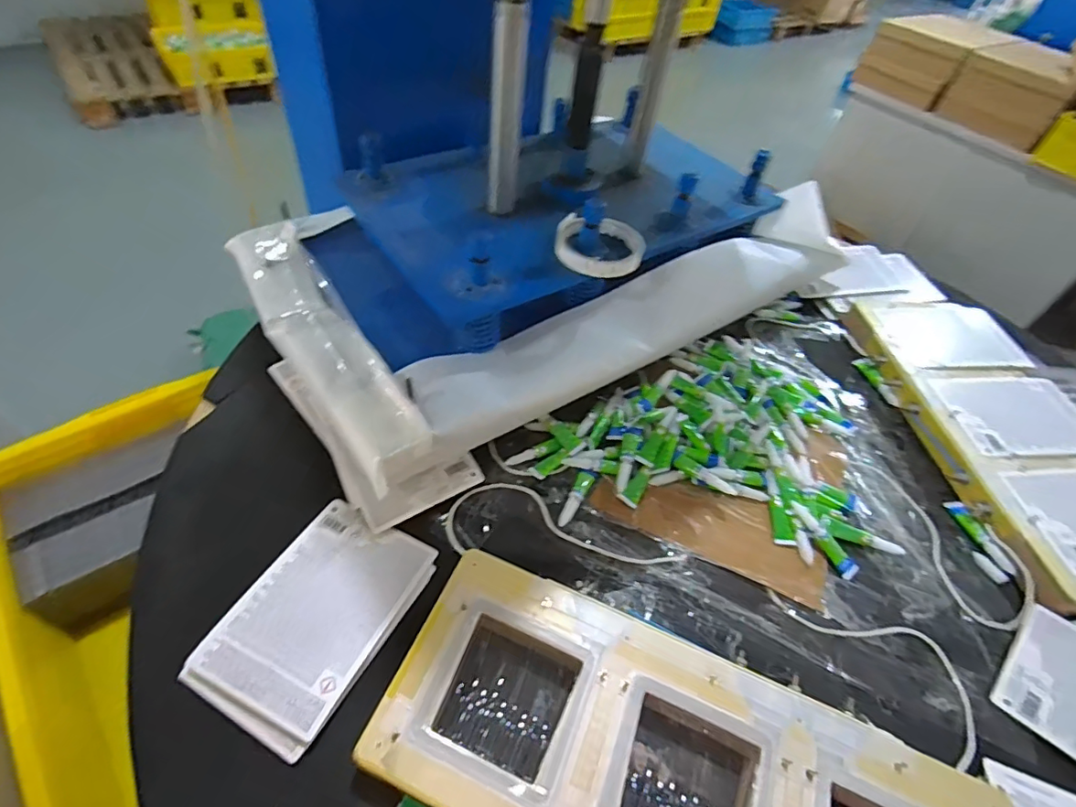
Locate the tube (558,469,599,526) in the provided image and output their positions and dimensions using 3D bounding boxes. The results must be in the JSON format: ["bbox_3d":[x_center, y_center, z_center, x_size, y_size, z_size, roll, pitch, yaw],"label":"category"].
[{"bbox_3d":[0.039,0.094,0.534,0.017,0.010,0.073,22,50,11],"label":"tube"}]

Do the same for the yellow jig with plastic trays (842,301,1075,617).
[{"bbox_3d":[0.551,0.024,0.633,0.207,0.049,0.433,1,50,-7],"label":"yellow jig with plastic trays"}]

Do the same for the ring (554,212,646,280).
[{"bbox_3d":[0.065,-0.171,0.571,0.090,0.031,0.090,4,49,-4],"label":"ring"}]

